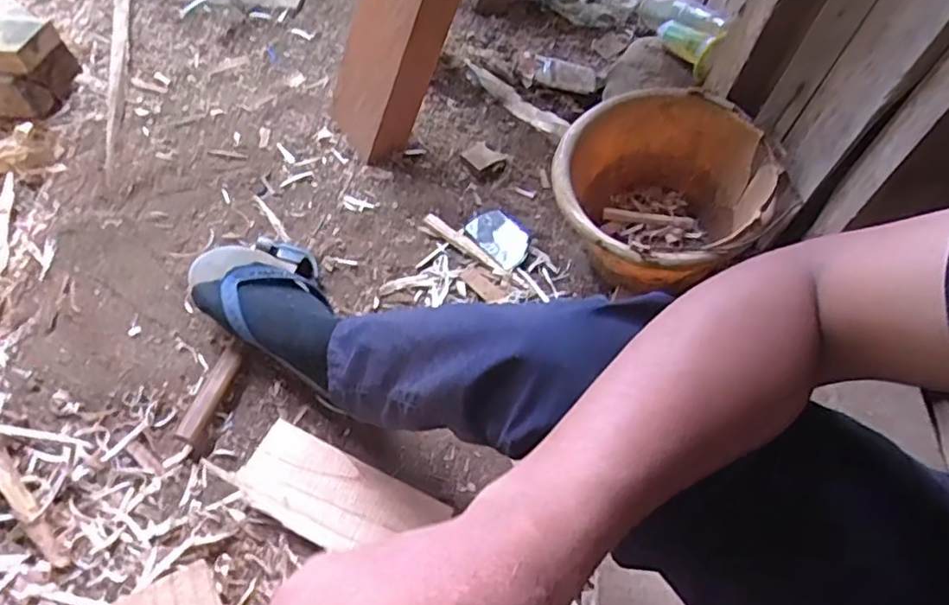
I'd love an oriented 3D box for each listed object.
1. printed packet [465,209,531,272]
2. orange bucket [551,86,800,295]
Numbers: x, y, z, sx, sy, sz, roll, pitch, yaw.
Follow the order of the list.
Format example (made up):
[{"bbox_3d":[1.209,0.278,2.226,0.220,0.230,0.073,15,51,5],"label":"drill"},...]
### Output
[{"bbox_3d":[0.036,-0.092,0.854,0.091,0.009,0.066,41,61,19],"label":"printed packet"},{"bbox_3d":[0.223,-0.108,0.772,0.263,0.177,0.230,-22,61,-20],"label":"orange bucket"}]

